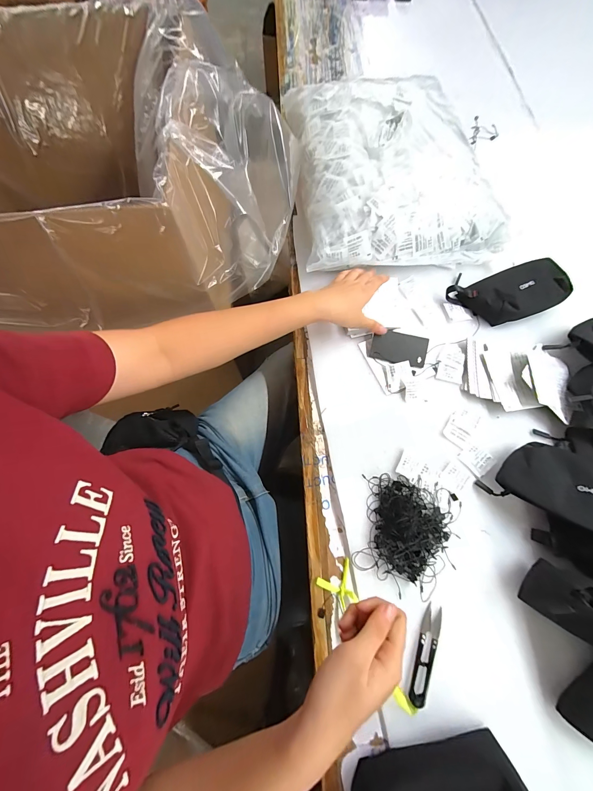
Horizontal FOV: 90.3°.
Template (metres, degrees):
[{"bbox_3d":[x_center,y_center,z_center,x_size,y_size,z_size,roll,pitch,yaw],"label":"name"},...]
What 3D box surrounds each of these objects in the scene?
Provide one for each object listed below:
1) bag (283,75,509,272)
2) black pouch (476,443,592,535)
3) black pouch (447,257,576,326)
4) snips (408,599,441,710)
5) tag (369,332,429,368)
[{"bbox_3d":[0.174,-0.442,0.555,0.355,0.075,0.428,-7,71,-2],"label":"bag"},{"bbox_3d":[0.369,0.121,0.376,0.182,0.030,0.111,27,60,33],"label":"black pouch"},{"bbox_3d":[0.372,-0.181,0.512,0.202,0.035,0.101,-17,72,-5],"label":"black pouch"},{"bbox_3d":[0.157,0.310,0.354,0.026,0.010,0.101,18,72,6],"label":"snips"},{"bbox_3d":[0.169,-0.078,0.488,0.089,0.004,0.050,12,85,6],"label":"tag"}]

